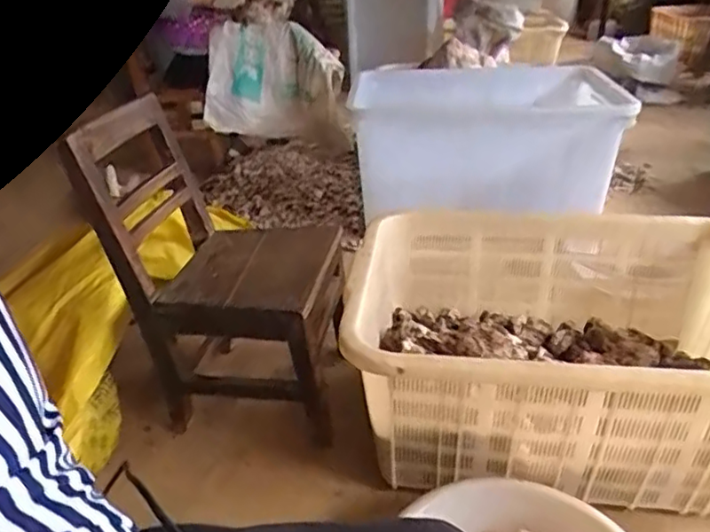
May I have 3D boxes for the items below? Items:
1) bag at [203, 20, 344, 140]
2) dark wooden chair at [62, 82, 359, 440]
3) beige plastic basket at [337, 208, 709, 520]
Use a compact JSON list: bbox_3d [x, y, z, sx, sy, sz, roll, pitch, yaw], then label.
[{"bbox_3d":[-0.254,-0.567,1.872,0.396,0.337,0.095,9,17,6],"label":"bag"},{"bbox_3d":[-0.202,0.001,0.976,0.334,0.487,0.277,3,30,12],"label":"dark wooden chair"},{"bbox_3d":[0.311,0.116,0.931,0.607,0.259,0.482,-2,29,3],"label":"beige plastic basket"}]

